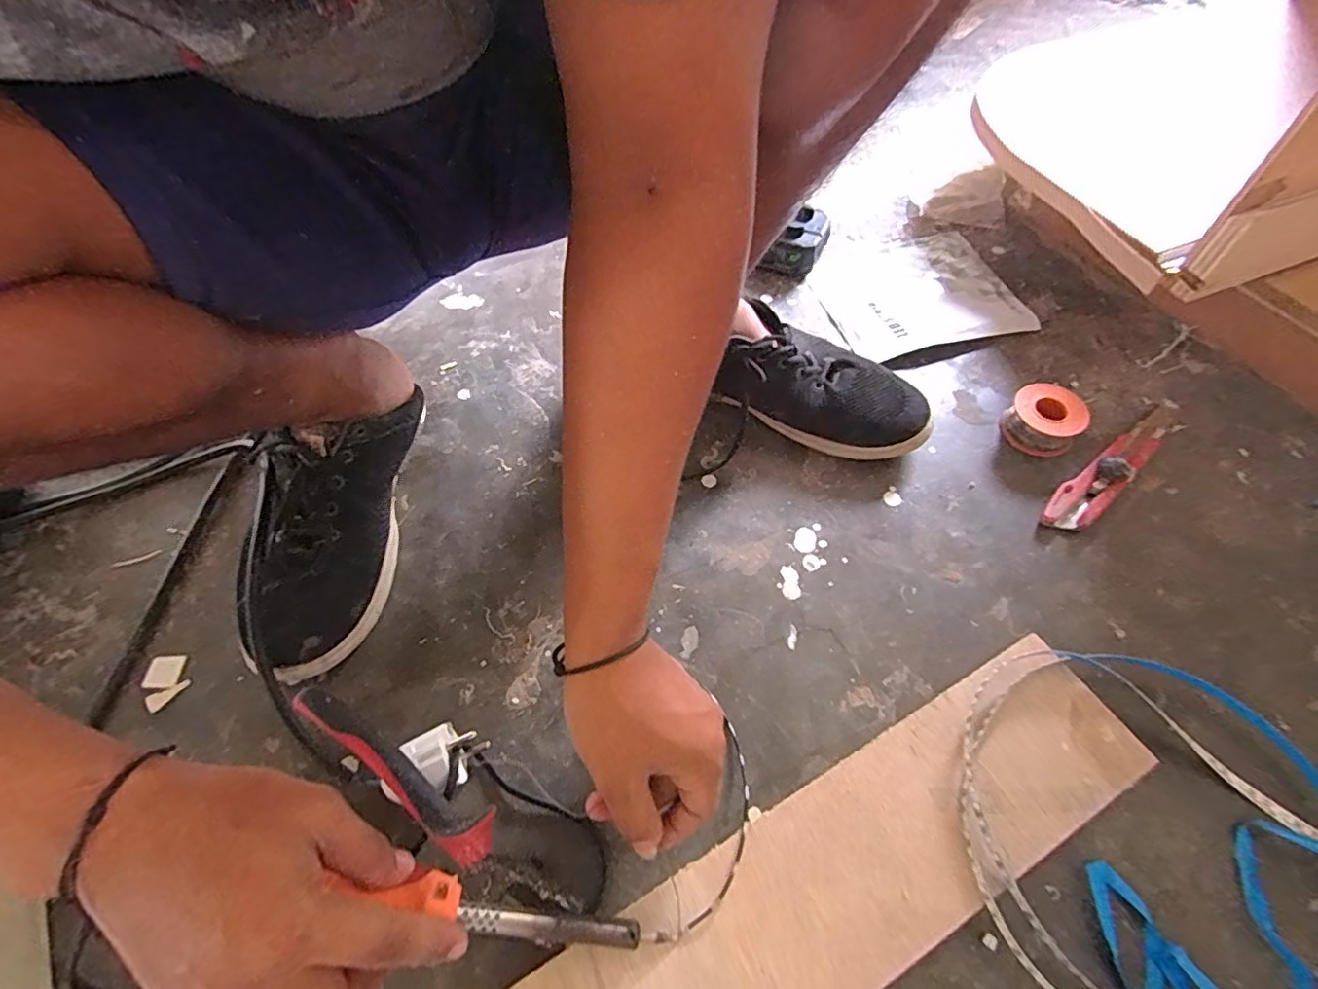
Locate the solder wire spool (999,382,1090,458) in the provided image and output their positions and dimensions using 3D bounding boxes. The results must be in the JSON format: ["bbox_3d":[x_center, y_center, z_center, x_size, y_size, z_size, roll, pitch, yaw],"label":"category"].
[{"bbox_3d":[0.326,-0.063,0.509,0.055,0.031,0.055,0,57,1],"label":"solder wire spool"}]

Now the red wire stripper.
[{"bbox_3d":[0.372,-0.024,0.489,0.175,0.019,0.032,-34,63,-19],"label":"red wire stripper"}]

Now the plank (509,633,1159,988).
[{"bbox_3d":[0.098,0.213,0.331,0.391,0.027,0.092,-26,60,-15],"label":"plank"}]

